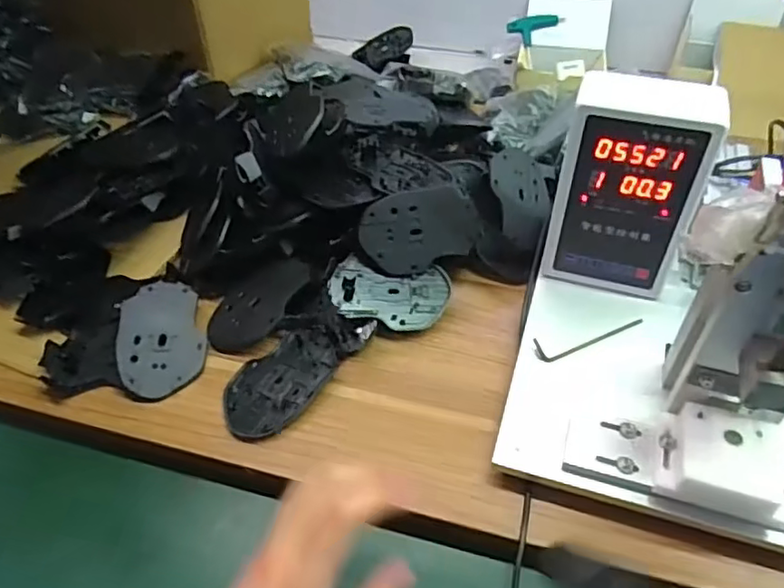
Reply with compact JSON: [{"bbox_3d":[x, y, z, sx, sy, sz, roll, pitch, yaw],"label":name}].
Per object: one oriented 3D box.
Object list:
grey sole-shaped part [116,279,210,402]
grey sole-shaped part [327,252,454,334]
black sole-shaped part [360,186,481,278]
[{"bbox_3d":[-0.207,0.040,0.544,0.074,0.007,0.107,-10,66,-21],"label":"grey sole-shaped part"},{"bbox_3d":[-0.002,-0.001,0.561,0.108,0.013,0.064,11,63,-3],"label":"grey sole-shaped part"},{"bbox_3d":[0.030,-0.063,0.573,0.114,0.073,0.007,-20,6,-13],"label":"black sole-shaped part"}]

